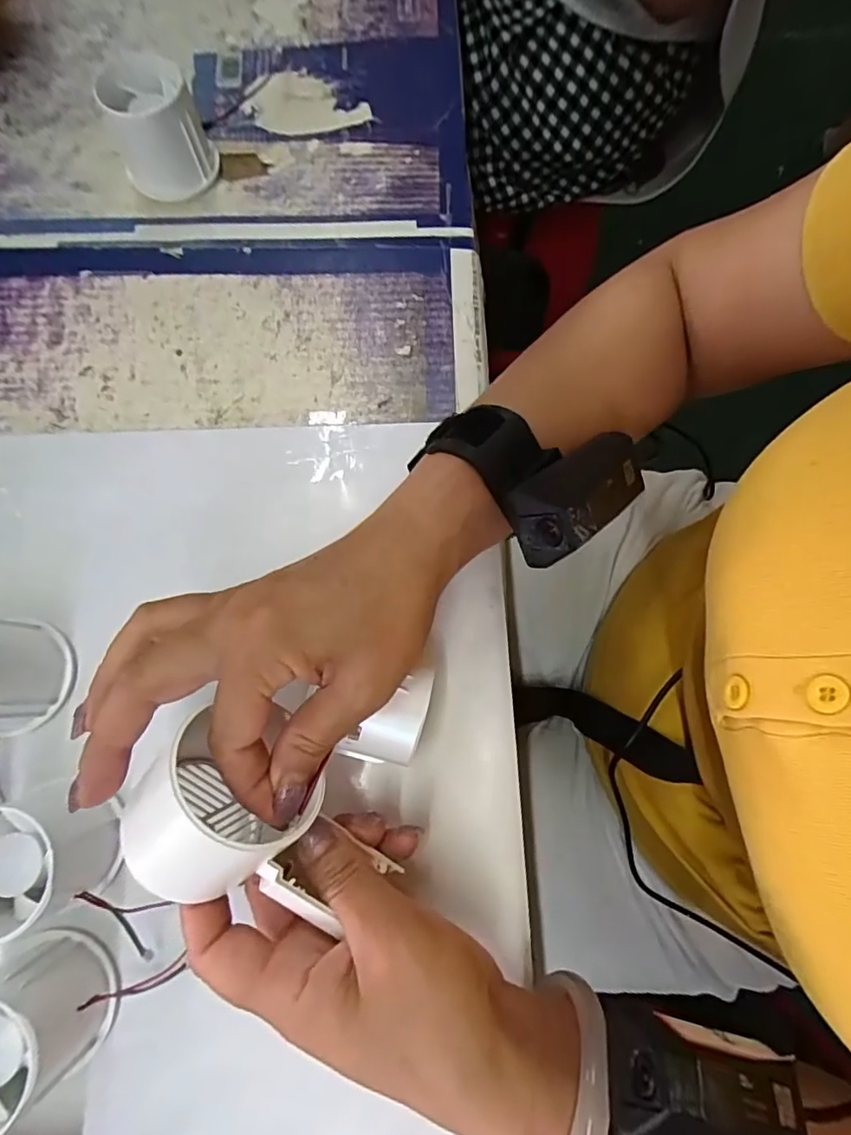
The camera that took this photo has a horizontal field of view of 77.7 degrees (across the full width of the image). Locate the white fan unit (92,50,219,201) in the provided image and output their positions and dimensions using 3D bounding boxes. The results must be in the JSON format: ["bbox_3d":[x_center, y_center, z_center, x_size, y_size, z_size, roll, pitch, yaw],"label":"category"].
[{"bbox_3d":[-0.163,-0.268,0.327,0.057,0.050,0.057,-25,78,-7],"label":"white fan unit"}]

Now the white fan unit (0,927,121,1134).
[{"bbox_3d":[-0.168,0.192,0.218,0.057,0.049,0.054,0,76,-1],"label":"white fan unit"}]

